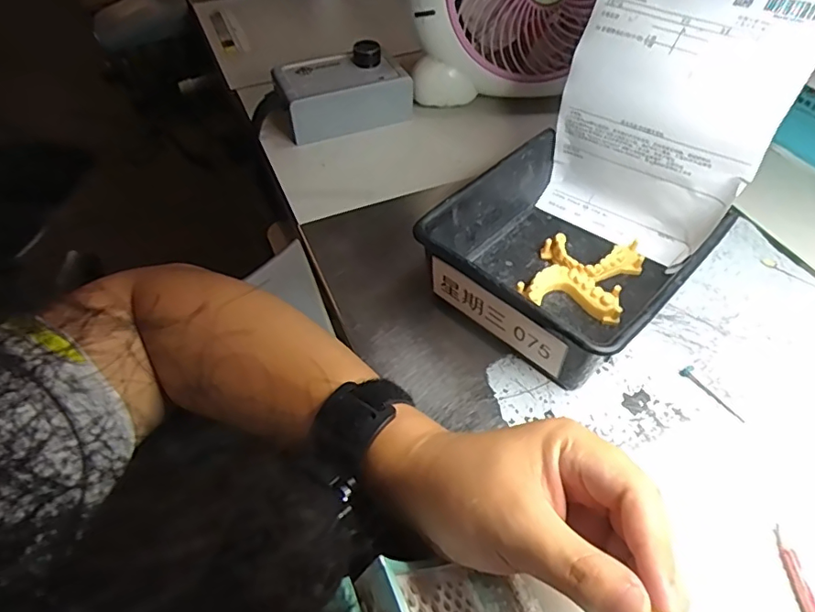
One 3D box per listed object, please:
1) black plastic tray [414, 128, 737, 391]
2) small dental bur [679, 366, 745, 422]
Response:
[{"bbox_3d":[0.116,-0.039,0.405,0.170,0.063,0.162,-36,58,-28],"label":"black plastic tray"},{"bbox_3d":[0.206,0.059,0.367,0.008,0.005,0.048,-29,55,-22],"label":"small dental bur"}]

